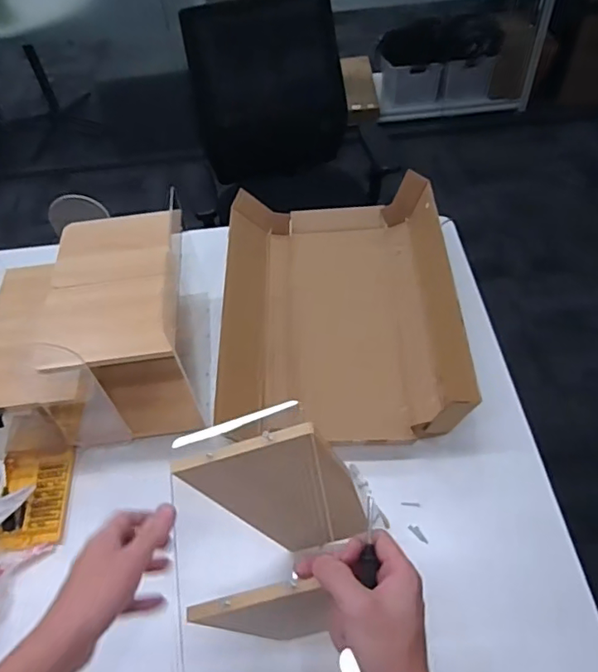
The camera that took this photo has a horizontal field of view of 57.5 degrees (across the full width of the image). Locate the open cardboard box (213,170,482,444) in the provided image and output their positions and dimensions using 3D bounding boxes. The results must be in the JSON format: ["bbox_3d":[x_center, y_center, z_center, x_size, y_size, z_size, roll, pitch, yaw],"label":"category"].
[{"bbox_3d":[0.070,-0.063,1.043,0.415,0.132,0.561,-2,52,3],"label":"open cardboard box"}]

